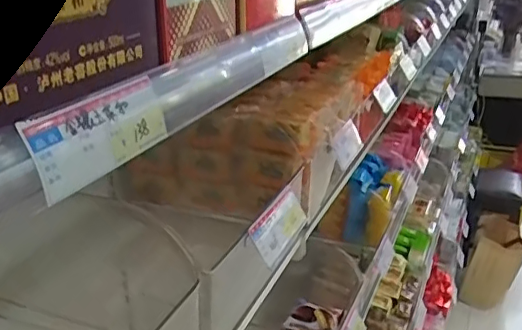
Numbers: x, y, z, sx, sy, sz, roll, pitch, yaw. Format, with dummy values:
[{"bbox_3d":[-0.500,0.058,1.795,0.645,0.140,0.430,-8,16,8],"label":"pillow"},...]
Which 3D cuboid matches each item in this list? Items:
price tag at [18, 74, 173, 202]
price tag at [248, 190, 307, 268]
[{"bbox_3d":[-0.085,-0.019,0.305,0.004,0.040,0.104,-11,16,28],"label":"price tag"},{"bbox_3d":[0.019,0.059,0.545,0.006,0.042,0.098,-23,10,32],"label":"price tag"}]

